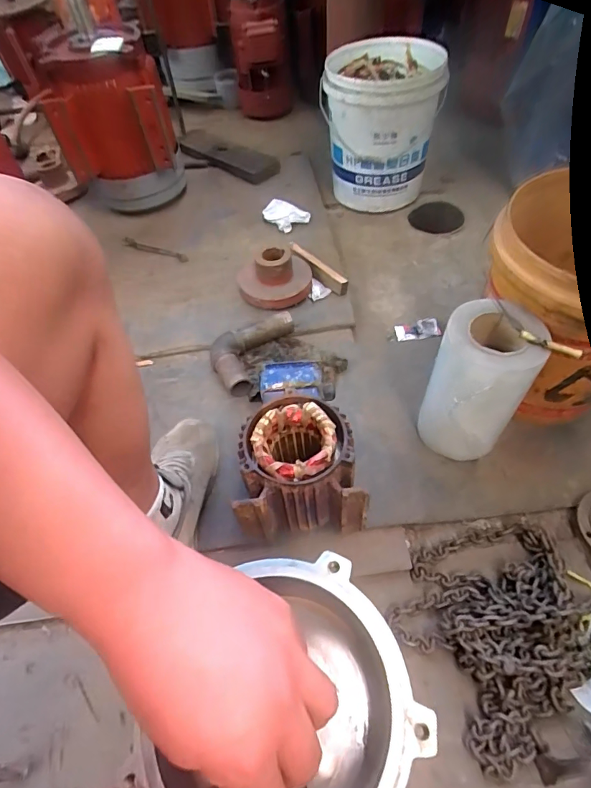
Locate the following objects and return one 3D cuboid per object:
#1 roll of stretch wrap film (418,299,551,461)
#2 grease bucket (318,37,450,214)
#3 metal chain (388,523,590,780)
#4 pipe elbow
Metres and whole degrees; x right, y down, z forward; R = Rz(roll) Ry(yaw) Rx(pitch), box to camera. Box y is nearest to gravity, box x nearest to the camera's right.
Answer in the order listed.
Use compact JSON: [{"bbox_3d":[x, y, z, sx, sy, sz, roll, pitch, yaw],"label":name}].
[{"bbox_3d":[0.282,0.003,0.725,0.134,0.265,0.161,22,59,17],"label":"roll of stretch wrap film"},{"bbox_3d":[0.200,-0.648,1.108,0.265,0.287,0.241,4,55,6],"label":"grease bucket"},{"bbox_3d":[0.314,0.284,0.627,0.356,0.060,0.256,-32,59,-18],"label":"metal chain"},{"bbox_3d":[-0.099,-0.089,0.920,0.124,0.058,0.209,21,59,17],"label":"pipe elbow"}]

